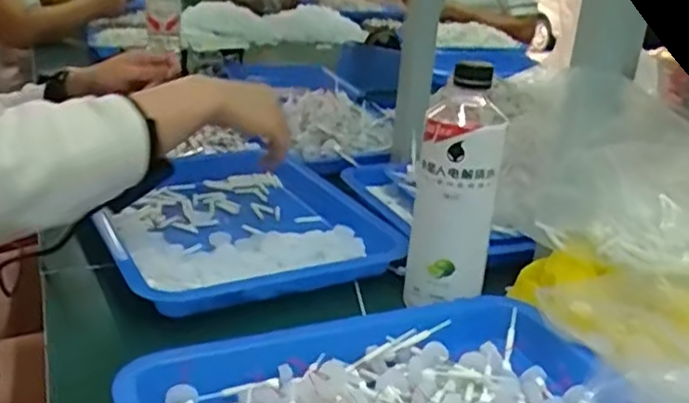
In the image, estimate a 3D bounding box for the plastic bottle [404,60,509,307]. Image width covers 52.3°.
[{"bbox_3d":[0.090,-0.015,0.570,0.066,0.178,0.056,4,22,0],"label":"plastic bottle"}]

